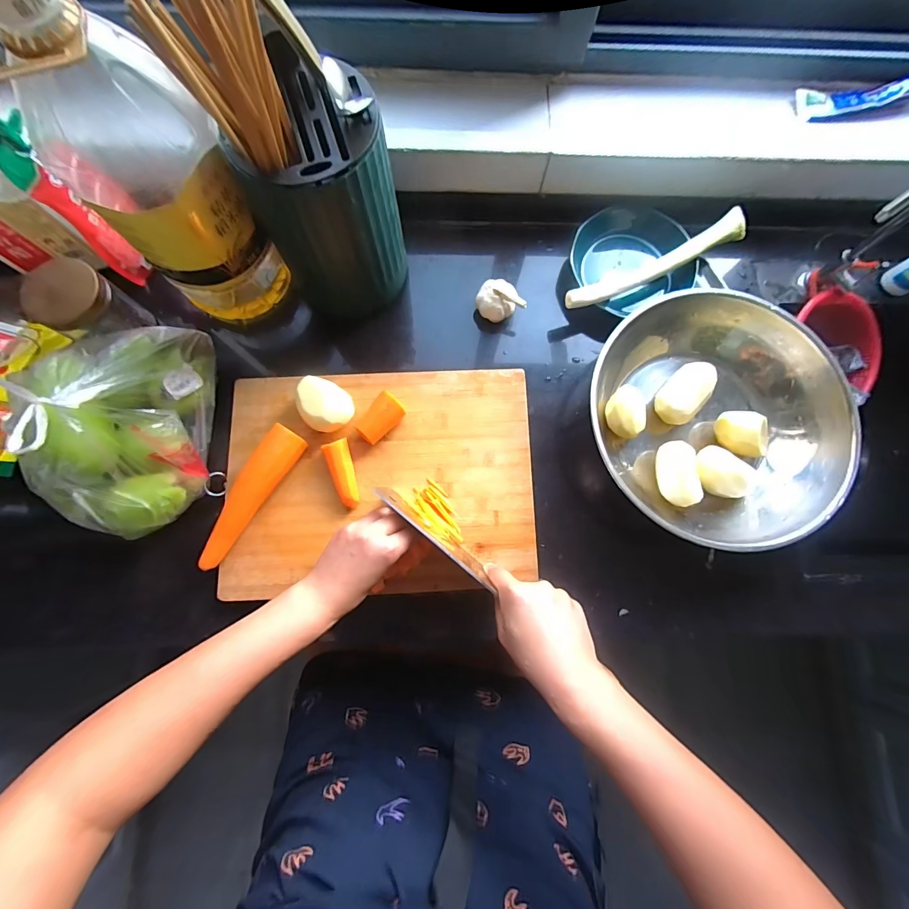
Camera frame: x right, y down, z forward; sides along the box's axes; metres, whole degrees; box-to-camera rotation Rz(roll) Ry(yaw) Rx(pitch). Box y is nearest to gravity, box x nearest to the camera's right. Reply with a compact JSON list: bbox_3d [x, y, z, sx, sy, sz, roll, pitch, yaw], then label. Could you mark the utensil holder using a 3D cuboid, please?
[{"bbox_3d":[-0.139,-0.271,0.446,0.147,0.196,0.139,-19,80,-5],"label":"utensil holder"}]

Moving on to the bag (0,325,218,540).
[{"bbox_3d":[-0.362,-0.042,0.406,0.144,0.139,0.242,-3,79,-2],"label":"bag"}]

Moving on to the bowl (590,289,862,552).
[{"bbox_3d":[0.313,-0.042,0.491,0.295,0.080,0.297,0,79,-1],"label":"bowl"}]

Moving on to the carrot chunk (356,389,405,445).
[{"bbox_3d":[-0.088,-0.042,0.474,0.034,0.040,0.060,37,80,6],"label":"carrot chunk"}]

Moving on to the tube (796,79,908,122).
[{"bbox_3d":[0.526,-0.461,0.502,0.167,0.022,0.041,-9,79,-3],"label":"tube"}]

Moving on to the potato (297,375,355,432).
[{"bbox_3d":[-0.158,-0.059,0.475,0.072,0.041,0.058,33,80,5],"label":"potato"}]

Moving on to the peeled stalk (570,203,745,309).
[{"bbox_3d":[0.265,-0.250,0.518,0.262,0.025,0.033,-27,81,-6],"label":"peeled stalk"}]

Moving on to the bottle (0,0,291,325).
[{"bbox_3d":[-0.303,-0.278,0.398,0.126,0.309,0.153,-44,83,-9],"label":"bottle"}]

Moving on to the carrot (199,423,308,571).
[{"bbox_3d":[-0.237,0.047,0.449,0.043,0.043,0.175,35,80,5],"label":"carrot"}]

